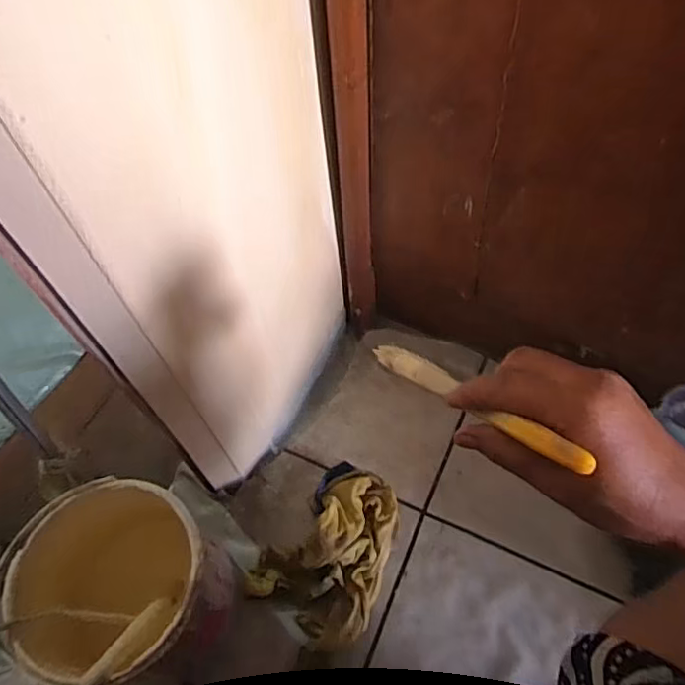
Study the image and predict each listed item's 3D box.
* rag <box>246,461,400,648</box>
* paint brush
[{"bbox_3d":[-0.006,0.244,0.684,0.136,0.050,0.201,29,66,18],"label":"rag"},{"bbox_3d":[0.067,0.030,0.350,0.016,0.012,0.197,-32,27,-14],"label":"paint brush"}]

